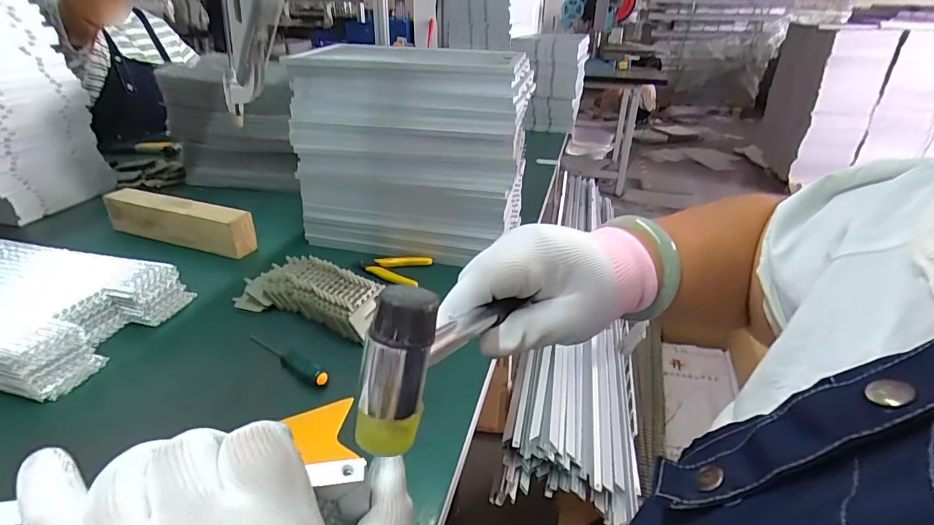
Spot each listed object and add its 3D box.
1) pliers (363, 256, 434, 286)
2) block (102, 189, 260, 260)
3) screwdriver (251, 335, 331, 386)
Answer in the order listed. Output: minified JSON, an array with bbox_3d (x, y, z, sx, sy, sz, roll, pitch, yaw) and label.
[{"bbox_3d":[-0.120,0.007,0.734,0.112,0.015,0.078,9,29,13],"label":"pliers"},{"bbox_3d":[-0.481,-0.071,0.790,0.284,0.066,0.051,10,30,16],"label":"block"},{"bbox_3d":[-0.208,0.106,0.532,0.138,0.016,0.019,21,34,32],"label":"screwdriver"}]

